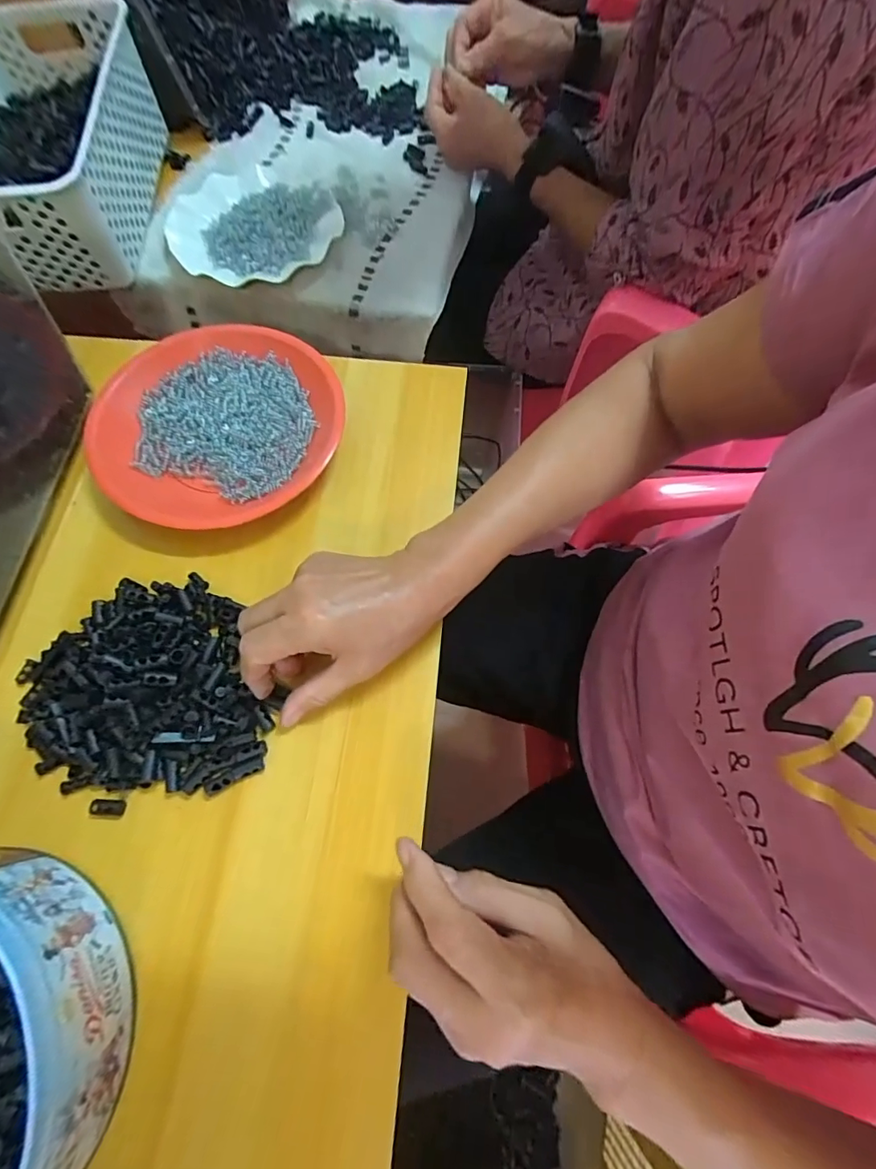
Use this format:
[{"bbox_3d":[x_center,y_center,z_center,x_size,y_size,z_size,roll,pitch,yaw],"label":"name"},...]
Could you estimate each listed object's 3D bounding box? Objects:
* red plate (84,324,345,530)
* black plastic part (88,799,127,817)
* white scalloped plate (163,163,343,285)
[{"bbox_3d":[-0.178,-0.134,0.404,0.190,0.031,0.174,0,68,1],"label":"red plate"},{"bbox_3d":[-0.204,0.138,0.306,0.020,0.006,0.009,3,68,2],"label":"black plastic part"},{"bbox_3d":[-0.206,-0.405,0.553,0.179,0.025,0.193,0,68,1],"label":"white scalloped plate"}]

